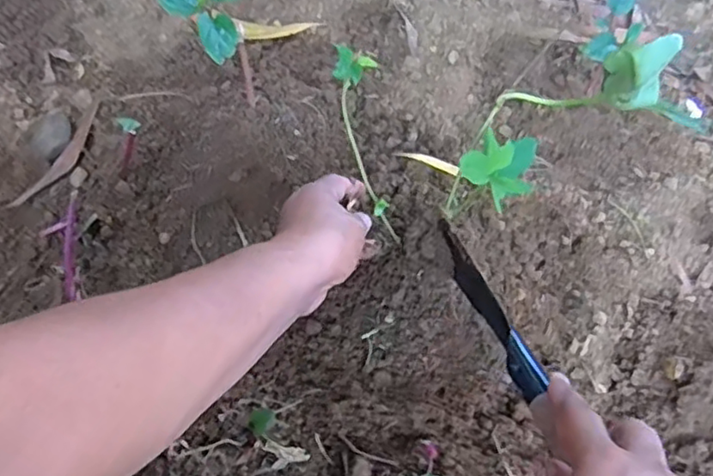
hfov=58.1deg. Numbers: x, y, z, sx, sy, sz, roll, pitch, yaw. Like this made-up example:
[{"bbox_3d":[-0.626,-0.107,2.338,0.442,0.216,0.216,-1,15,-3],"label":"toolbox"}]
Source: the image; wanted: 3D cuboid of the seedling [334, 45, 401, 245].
[{"bbox_3d":[0.010,-0.071,0.509,0.029,0.034,0.156,-14,98,-8],"label":"seedling"}]

